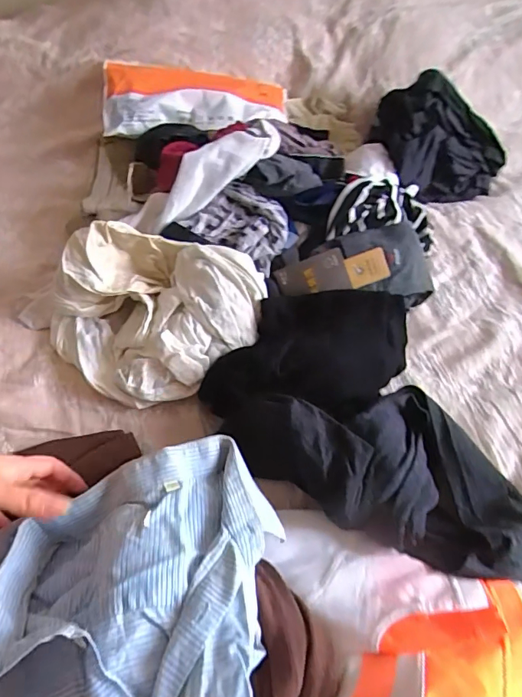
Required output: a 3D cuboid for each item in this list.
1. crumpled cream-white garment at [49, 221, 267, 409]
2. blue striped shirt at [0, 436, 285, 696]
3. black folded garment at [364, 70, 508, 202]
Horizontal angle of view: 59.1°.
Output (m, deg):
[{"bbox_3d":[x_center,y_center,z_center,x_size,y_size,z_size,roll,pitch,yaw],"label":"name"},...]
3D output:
[{"bbox_3d":[-0.118,-0.046,0.511,0.194,0.100,0.194,1,59,-2],"label":"crumpled cream-white garment"},{"bbox_3d":[-0.095,0.180,0.322,0.241,0.076,0.200,-21,62,-15],"label":"blue striped shirt"},{"bbox_3d":[0.267,-0.318,0.689,0.196,0.106,0.162,-11,60,-9],"label":"black folded garment"}]

